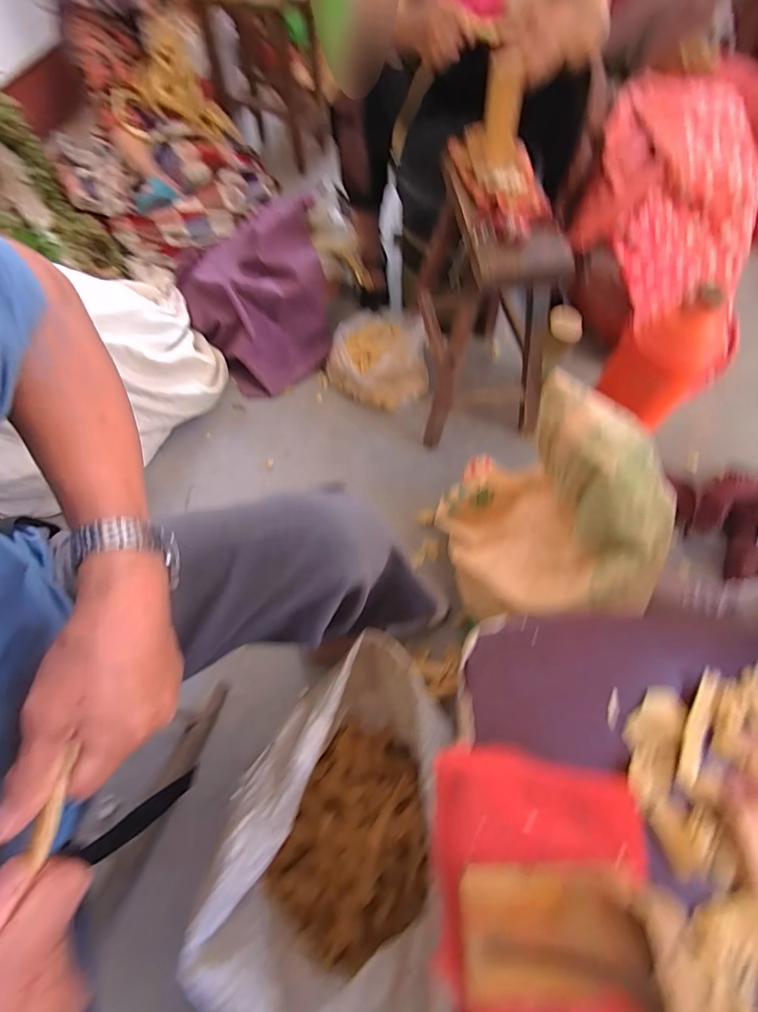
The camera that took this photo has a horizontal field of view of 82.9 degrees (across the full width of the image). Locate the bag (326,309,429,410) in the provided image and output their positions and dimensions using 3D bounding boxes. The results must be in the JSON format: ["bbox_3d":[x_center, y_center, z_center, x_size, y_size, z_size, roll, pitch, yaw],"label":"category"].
[{"bbox_3d":[-0.005,-0.372,1.068,0.248,0.120,0.260,1,62,1],"label":"bag"}]

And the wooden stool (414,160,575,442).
[{"bbox_3d":[0.203,-0.402,0.881,0.235,0.400,0.354,-6,62,-2],"label":"wooden stool"}]

